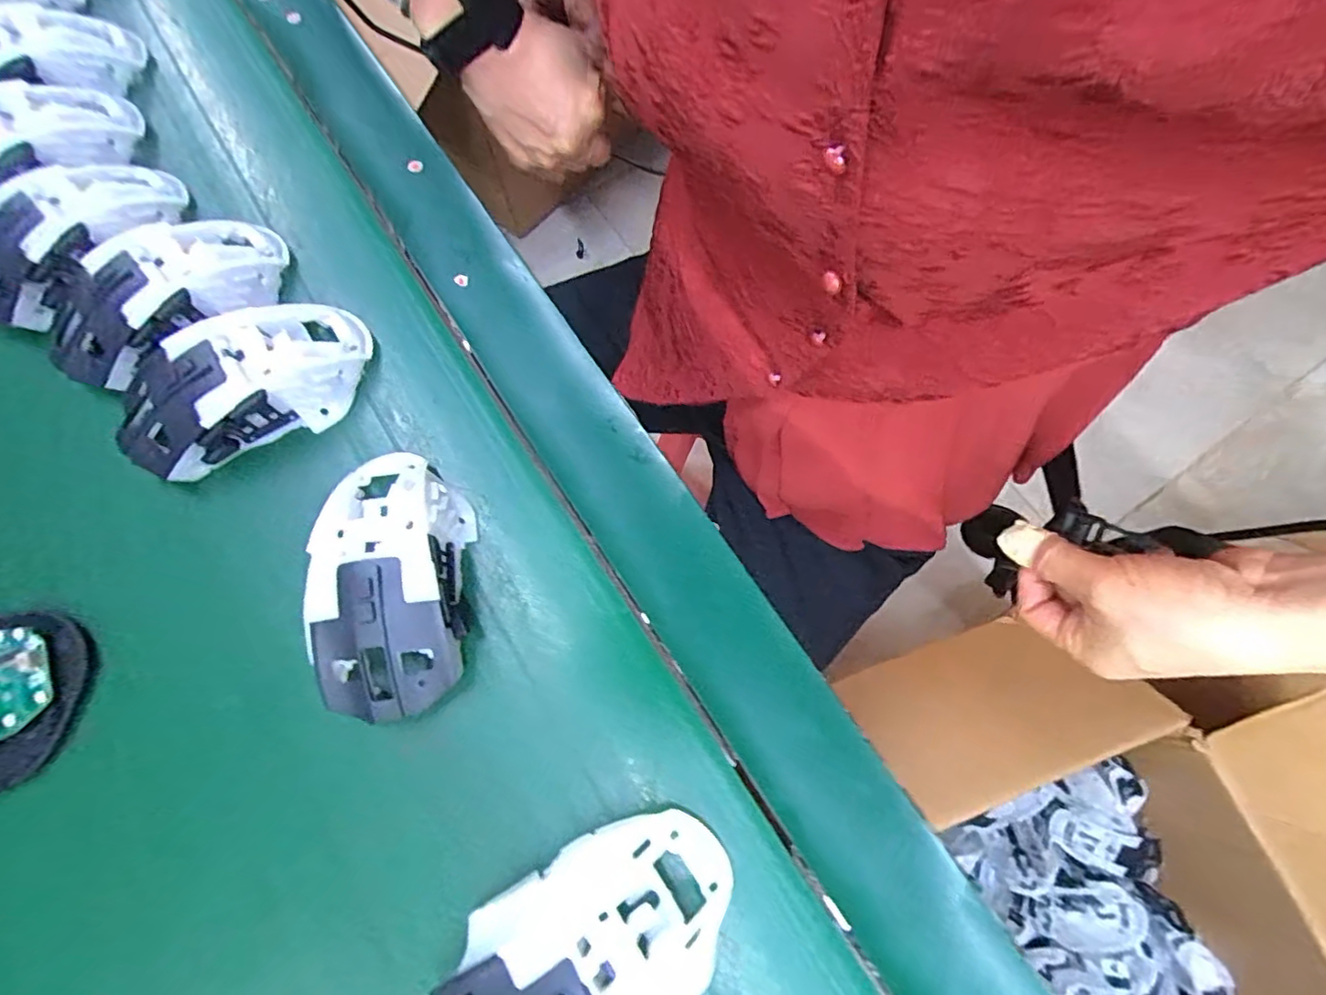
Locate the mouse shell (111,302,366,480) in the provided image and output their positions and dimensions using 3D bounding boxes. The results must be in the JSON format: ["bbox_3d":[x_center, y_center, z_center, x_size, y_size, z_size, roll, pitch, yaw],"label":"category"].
[{"bbox_3d":[-0.201,-0.057,0.274,0.110,0.039,0.061,-28,71,-8],"label":"mouse shell"}]

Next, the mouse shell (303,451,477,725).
[{"bbox_3d":[-0.118,0.032,0.245,0.061,0.038,0.115,-9,70,-1],"label":"mouse shell"}]

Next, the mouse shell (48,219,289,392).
[{"bbox_3d":[-0.250,-0.105,0.286,0.059,0.032,0.113,39,76,15],"label":"mouse shell"}]

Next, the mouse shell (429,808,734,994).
[{"bbox_3d":[-0.028,0.164,0.205,0.113,0.037,0.062,-36,73,-10],"label":"mouse shell"}]

